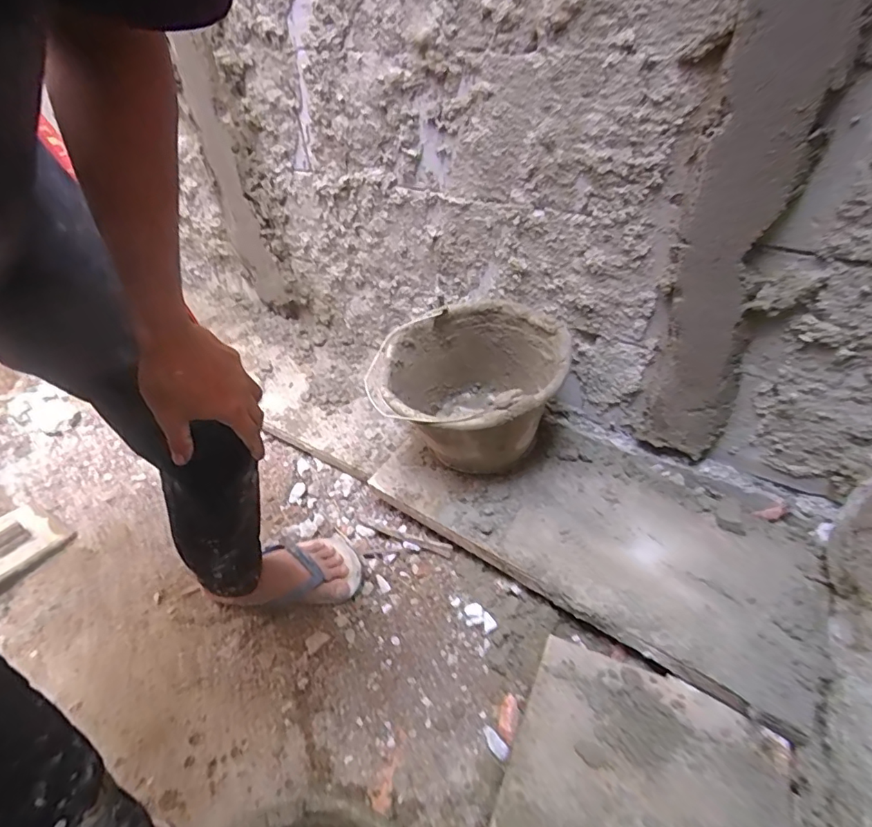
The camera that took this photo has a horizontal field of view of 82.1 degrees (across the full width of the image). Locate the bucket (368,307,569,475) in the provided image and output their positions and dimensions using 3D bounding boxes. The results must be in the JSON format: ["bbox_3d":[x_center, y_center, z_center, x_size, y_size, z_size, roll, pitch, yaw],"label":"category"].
[{"bbox_3d":[0.065,-0.019,0.878,0.283,0.231,0.272,-3,45,3],"label":"bucket"}]

